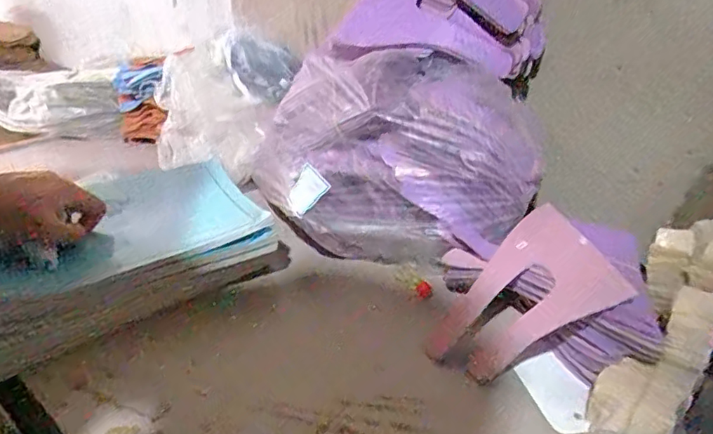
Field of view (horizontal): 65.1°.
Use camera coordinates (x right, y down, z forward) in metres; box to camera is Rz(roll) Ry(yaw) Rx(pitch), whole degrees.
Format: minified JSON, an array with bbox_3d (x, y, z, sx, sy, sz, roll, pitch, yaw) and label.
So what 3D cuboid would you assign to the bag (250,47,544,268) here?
[{"bbox_3d":[0.016,-0.058,0.607,0.337,0.212,0.132,12,30,18],"label":"bag"}]

